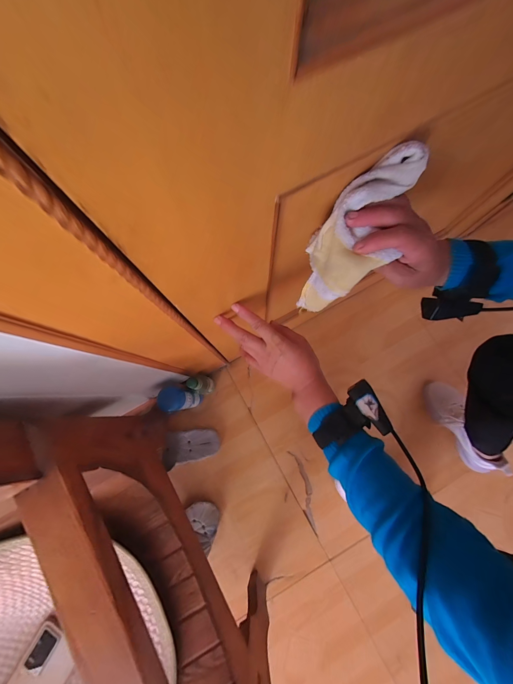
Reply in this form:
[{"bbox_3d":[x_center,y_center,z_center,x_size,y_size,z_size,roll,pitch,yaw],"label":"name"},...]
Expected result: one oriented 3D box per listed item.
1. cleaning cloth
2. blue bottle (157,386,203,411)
[{"bbox_3d":[0.102,-0.104,0.298,0.083,0.194,0.054,31,39,6],"label":"cleaning cloth"},{"bbox_3d":[-0.180,0.143,0.688,0.049,0.249,0.052,0,79,0],"label":"blue bottle"}]

